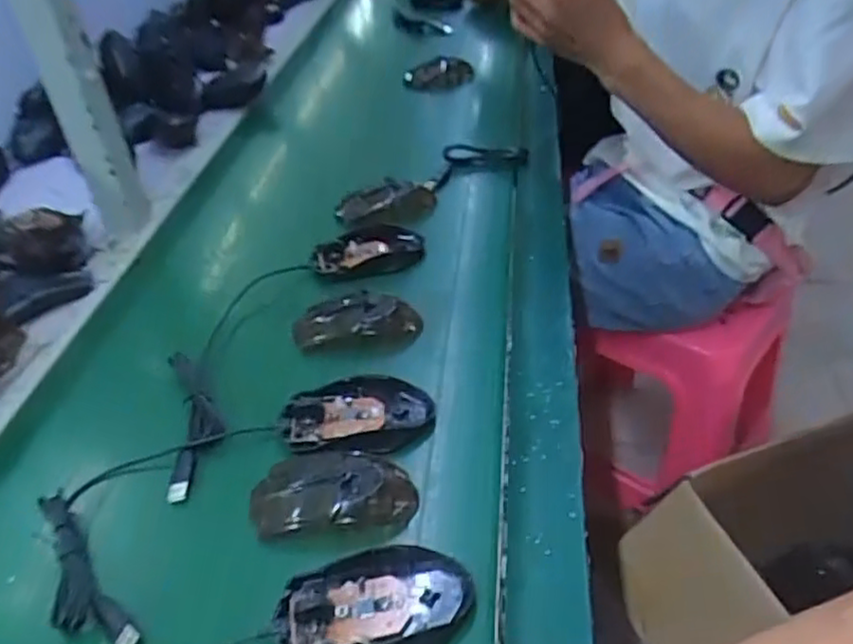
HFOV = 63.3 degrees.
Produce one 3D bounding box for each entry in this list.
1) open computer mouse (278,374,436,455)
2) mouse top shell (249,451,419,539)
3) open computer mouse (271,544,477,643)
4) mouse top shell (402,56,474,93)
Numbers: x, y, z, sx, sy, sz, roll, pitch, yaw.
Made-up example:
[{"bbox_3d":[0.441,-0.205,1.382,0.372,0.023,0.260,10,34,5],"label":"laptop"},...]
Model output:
[{"bbox_3d":[-0.053,0.073,0.520,0.113,0.021,0.073,-8,40,-3],"label":"open computer mouse"},{"bbox_3d":[-0.064,0.114,0.465,0.108,0.022,0.062,-8,40,-3],"label":"mouse top shell"},{"bbox_3d":[-0.030,0.163,0.406,0.115,0.028,0.063,-10,40,-6],"label":"open computer mouse"},{"bbox_3d":[0.018,-0.380,1.063,0.108,0.040,0.045,-8,40,-3],"label":"mouse top shell"}]

